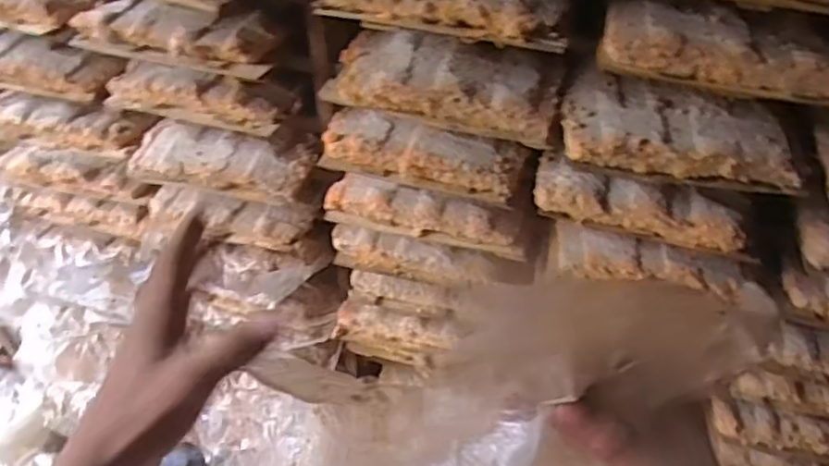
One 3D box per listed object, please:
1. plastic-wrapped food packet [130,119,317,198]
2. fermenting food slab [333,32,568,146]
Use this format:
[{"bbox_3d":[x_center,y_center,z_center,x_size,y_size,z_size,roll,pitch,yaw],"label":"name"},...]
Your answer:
[{"bbox_3d":[-0.246,-0.096,0.798,0.228,0.041,0.088,6,42,7],"label":"plastic-wrapped food packet"},{"bbox_3d":[0.036,-0.163,0.661,0.227,0.052,0.111,8,43,9],"label":"fermenting food slab"}]

